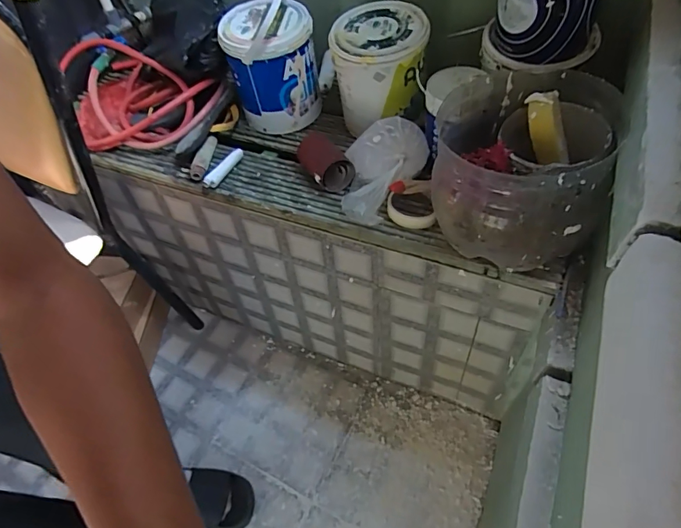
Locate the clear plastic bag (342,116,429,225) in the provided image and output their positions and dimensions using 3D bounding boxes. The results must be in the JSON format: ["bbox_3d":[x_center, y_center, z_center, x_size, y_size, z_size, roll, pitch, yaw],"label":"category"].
[{"bbox_3d":[0.062,-0.182,0.801,0.135,0.112,0.202,29,58,25],"label":"clear plastic bag"}]

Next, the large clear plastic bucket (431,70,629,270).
[{"bbox_3d":[0.253,-0.142,0.662,0.224,0.206,0.246,13,53,14],"label":"large clear plastic bucket"}]

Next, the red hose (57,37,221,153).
[{"bbox_3d":[-0.470,-0.374,0.982,0.429,0.132,0.232,32,60,27],"label":"red hose"}]

